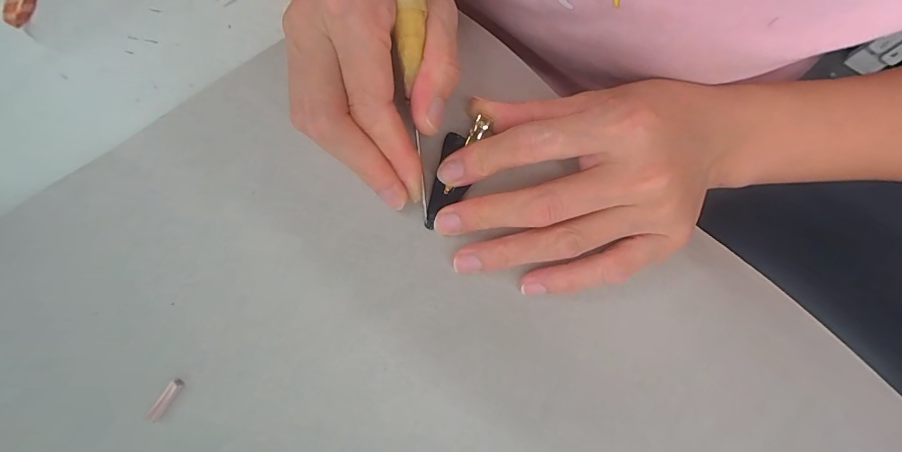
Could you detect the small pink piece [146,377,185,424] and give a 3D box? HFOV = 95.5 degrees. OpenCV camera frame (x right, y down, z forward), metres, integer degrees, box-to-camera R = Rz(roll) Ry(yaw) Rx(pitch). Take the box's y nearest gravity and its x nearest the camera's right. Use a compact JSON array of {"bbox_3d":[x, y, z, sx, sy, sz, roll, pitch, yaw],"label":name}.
[{"bbox_3d":[-0.125,0.077,0.180,0.005,0.007,0.018,28,75,4],"label":"small pink piece"}]

